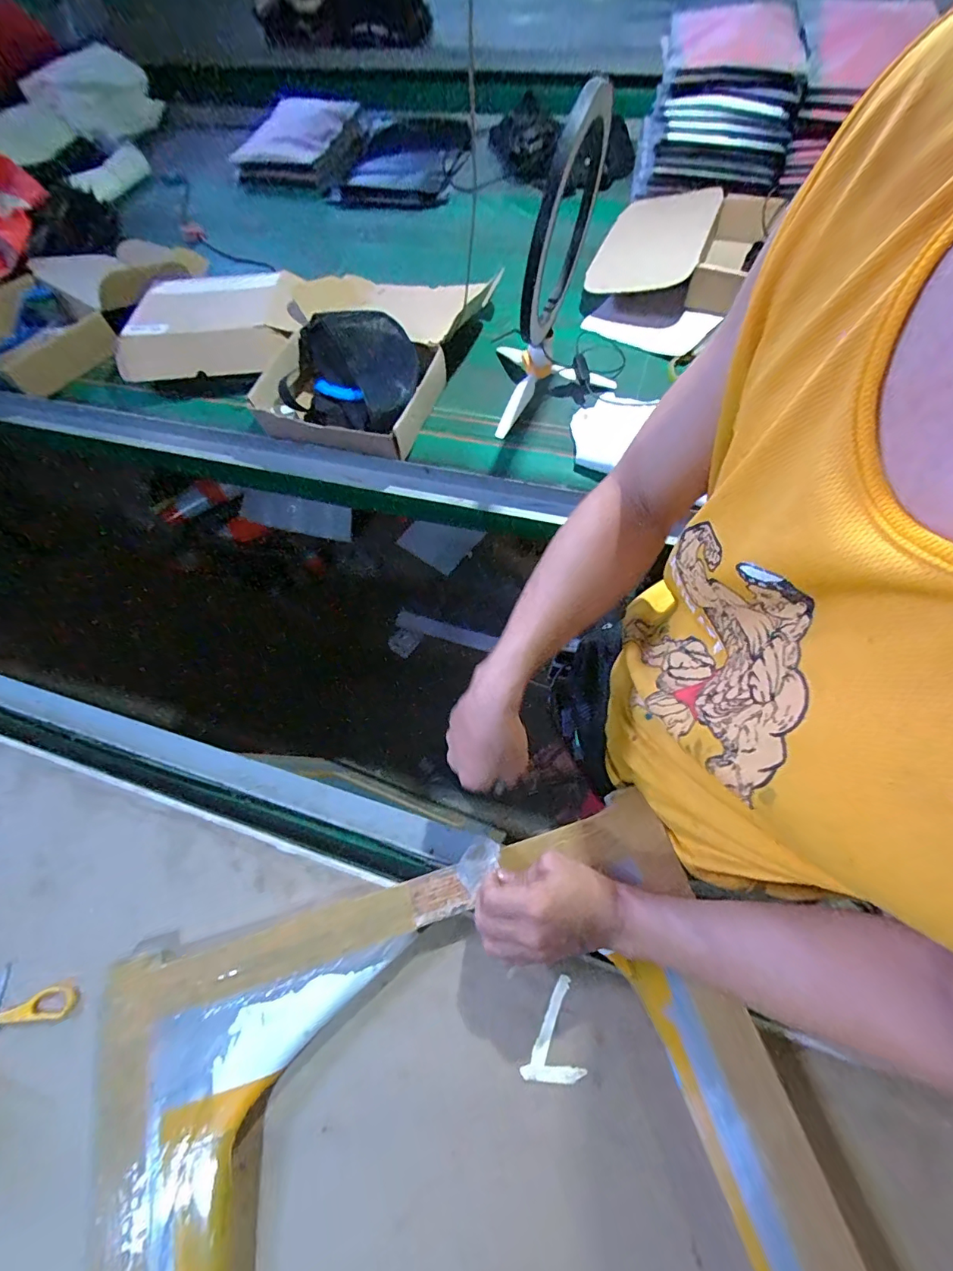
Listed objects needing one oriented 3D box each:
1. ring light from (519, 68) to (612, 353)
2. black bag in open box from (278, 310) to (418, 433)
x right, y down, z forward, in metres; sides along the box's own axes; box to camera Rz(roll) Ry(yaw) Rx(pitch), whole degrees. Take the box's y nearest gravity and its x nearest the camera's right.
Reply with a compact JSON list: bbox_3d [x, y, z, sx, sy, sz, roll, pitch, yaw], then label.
[{"bbox_3d":[0.118,-0.526,0.599,0.028,0.248,0.258,21,68,14],"label":"ring light"},{"bbox_3d":[-0.214,-0.432,0.786,0.233,0.092,0.222,12,66,10],"label":"black bag in open box"}]

